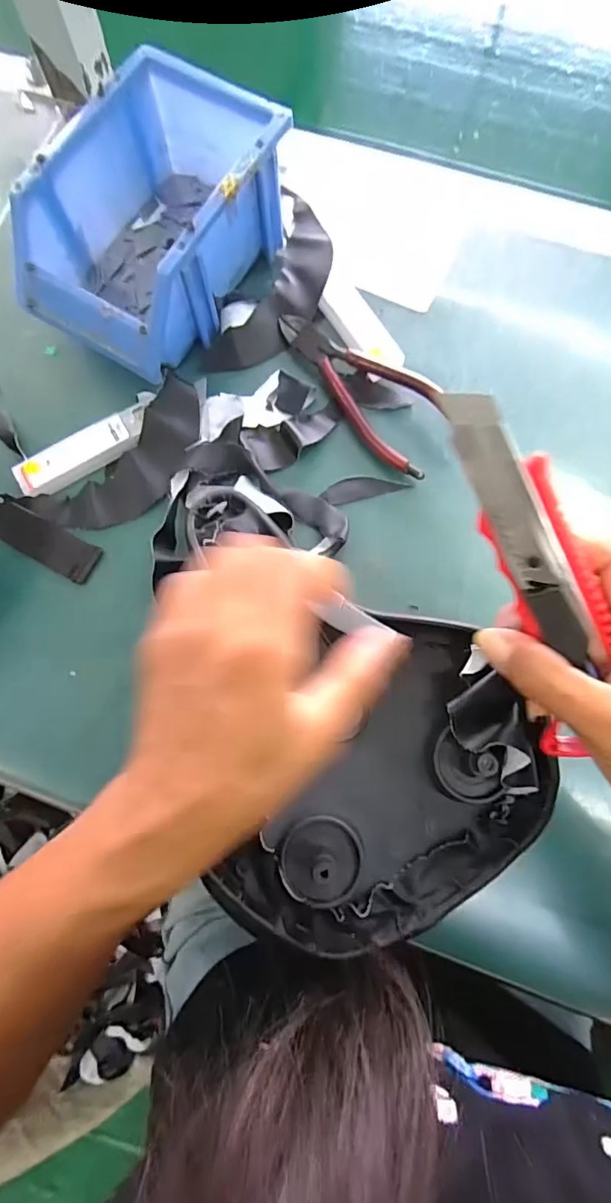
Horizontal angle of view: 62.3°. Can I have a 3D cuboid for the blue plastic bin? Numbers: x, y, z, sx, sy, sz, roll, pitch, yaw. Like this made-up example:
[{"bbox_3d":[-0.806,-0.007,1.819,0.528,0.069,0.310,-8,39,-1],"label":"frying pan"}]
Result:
[{"bbox_3d":[-0.102,-0.252,0.346,0.119,0.077,0.175,30,79,7],"label":"blue plastic bin"}]

